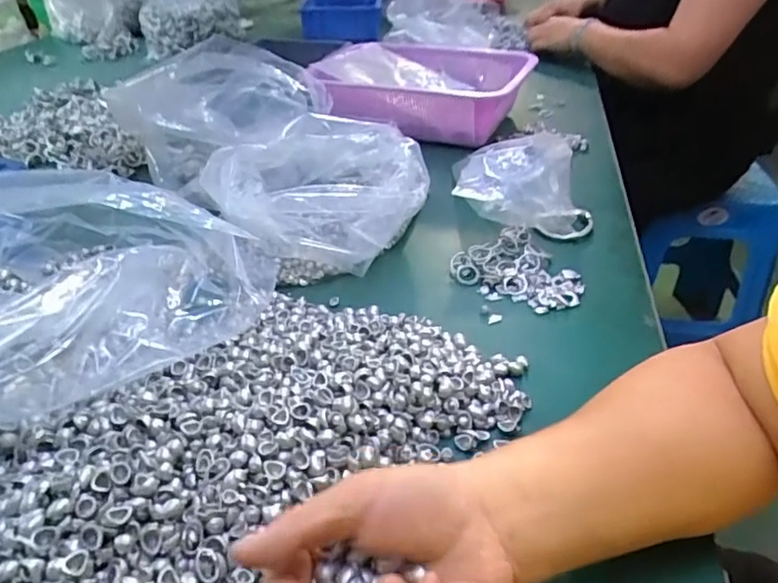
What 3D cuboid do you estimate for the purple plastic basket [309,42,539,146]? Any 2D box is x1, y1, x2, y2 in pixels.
[{"bbox_3d":[0.049,-0.278,0.799,0.272,0.081,0.243,2,36,5],"label":"purple plastic basket"}]

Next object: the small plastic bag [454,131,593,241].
[{"bbox_3d":[0.138,-0.116,0.607,0.137,0.064,0.120,1,36,4],"label":"small plastic bag"}]

